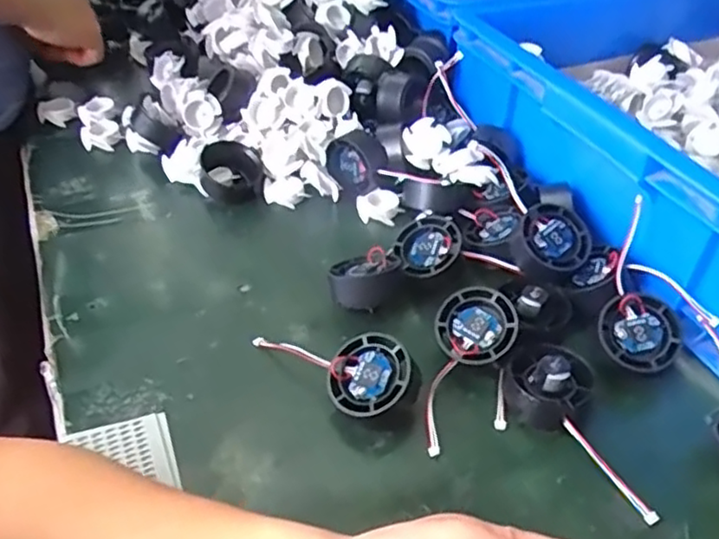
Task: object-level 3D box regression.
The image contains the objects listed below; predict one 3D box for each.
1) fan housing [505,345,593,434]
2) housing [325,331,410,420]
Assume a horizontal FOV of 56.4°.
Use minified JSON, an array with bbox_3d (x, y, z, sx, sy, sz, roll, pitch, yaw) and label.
[{"bbox_3d":[0.120,0.070,0.424,0.055,0.026,0.048,-32,52,-32],"label":"fan housing"},{"bbox_3d":[0.006,0.072,0.419,0.049,0.037,0.050,-4,46,4],"label":"housing"}]

